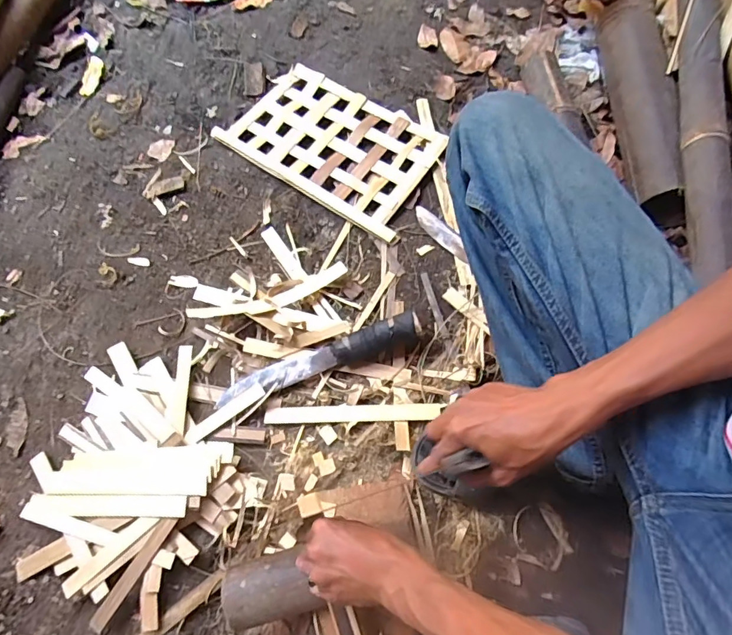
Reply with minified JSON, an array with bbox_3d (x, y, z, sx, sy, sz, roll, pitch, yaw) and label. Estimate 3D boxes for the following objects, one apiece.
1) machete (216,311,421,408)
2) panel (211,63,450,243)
[{"bbox_3d":[-0.069,0.059,0.668,0.296,0.048,0.040,-17,68,-5],"label":"machete"},{"bbox_3d":[-0.065,-0.314,0.837,0.369,0.017,0.232,30,75,13],"label":"panel"}]

